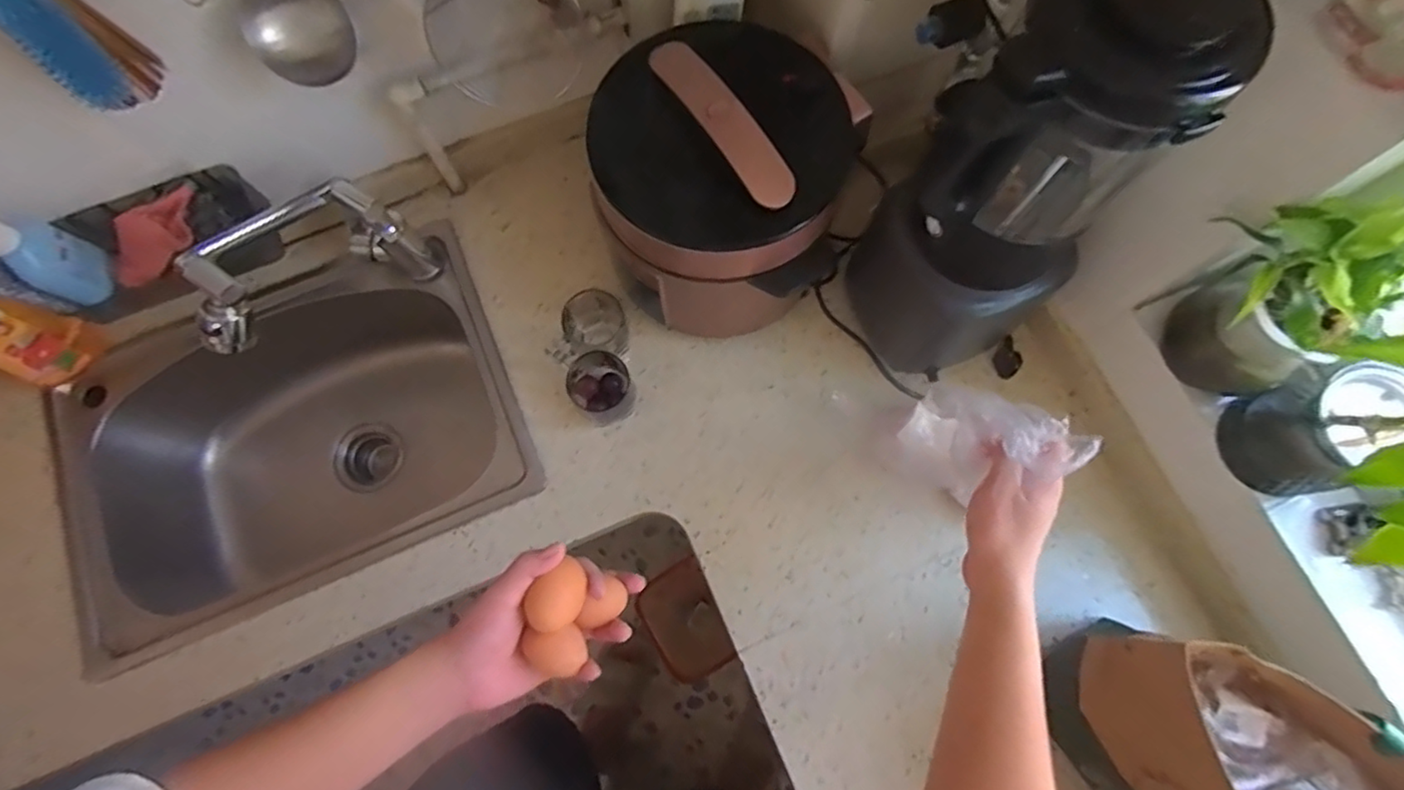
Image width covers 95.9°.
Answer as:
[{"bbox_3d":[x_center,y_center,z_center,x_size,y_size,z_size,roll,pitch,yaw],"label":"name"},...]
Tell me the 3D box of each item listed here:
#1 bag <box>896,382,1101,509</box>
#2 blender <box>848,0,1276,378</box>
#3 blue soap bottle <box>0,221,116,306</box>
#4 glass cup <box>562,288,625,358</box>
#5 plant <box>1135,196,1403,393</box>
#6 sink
[{"bbox_3d":[0.240,0.037,0.536,0.110,0.105,0.083,40,78,10],"label":"bag"},{"bbox_3d":[0.267,-0.159,0.610,0.193,0.472,0.158,-16,75,-4],"label":"blender"},{"bbox_3d":[-0.681,-0.145,0.640,0.055,0.158,0.067,28,76,8],"label":"blue soap bottle"},{"bbox_3d":[-0.133,-0.086,0.794,0.069,0.080,0.070,0,74,0],"label":"glass cup"},{"bbox_3d":[0.510,-0.087,0.530,0.130,0.300,0.130,0,74,0],"label":"plant"},{"bbox_3d":[-0.518,0.076,0.888,0.551,0.236,0.386,-24,76,-6],"label":"sink"}]

